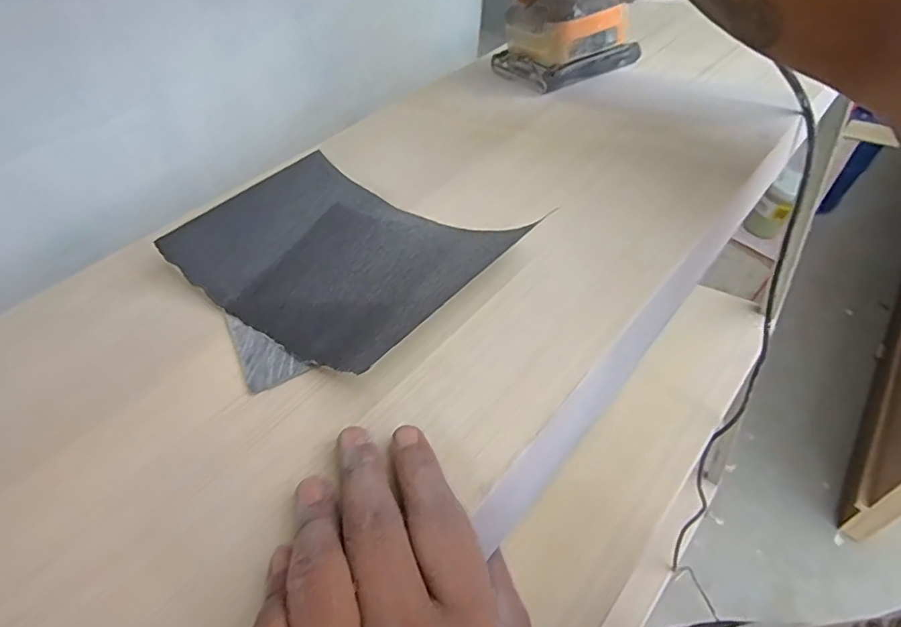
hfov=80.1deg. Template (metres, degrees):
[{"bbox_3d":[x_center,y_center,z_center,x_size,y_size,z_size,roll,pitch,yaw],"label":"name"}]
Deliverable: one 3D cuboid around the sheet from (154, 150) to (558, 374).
[{"bbox_3d":[-0.072,-0.044,0.338,0.187,0.039,0.140,33,56,23],"label":"sheet"}]

